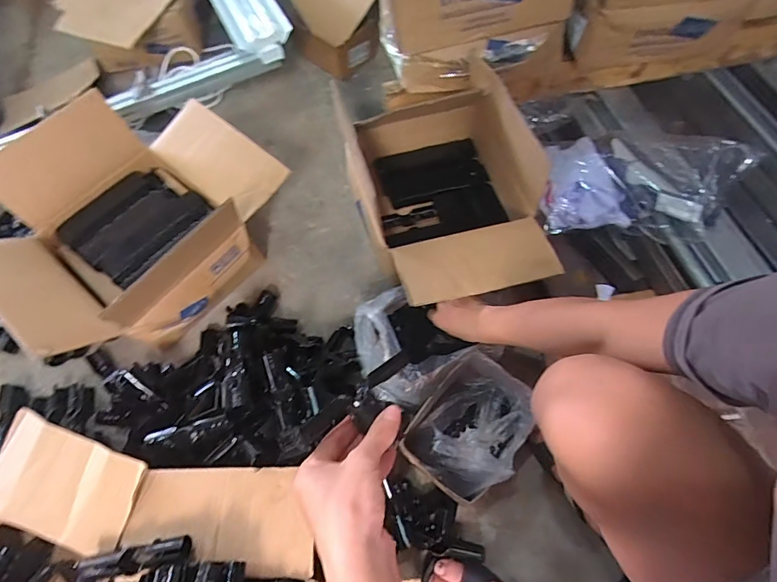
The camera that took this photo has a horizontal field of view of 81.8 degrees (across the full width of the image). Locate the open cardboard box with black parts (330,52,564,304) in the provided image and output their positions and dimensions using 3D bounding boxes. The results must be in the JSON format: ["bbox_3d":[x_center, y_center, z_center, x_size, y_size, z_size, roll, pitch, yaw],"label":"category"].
[{"bbox_3d":[0.108,-0.195,0.868,0.319,0.233,0.485,-18,64,-6],"label":"open cardboard box with black parts"}]

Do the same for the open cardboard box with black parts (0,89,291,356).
[{"bbox_3d":[-0.471,-0.132,0.858,0.407,0.233,0.476,38,71,19],"label":"open cardboard box with black parts"}]

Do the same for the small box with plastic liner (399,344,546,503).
[{"bbox_3d":[0.143,0.219,0.741,0.154,0.097,0.229,33,69,17],"label":"small box with plastic liner"}]

